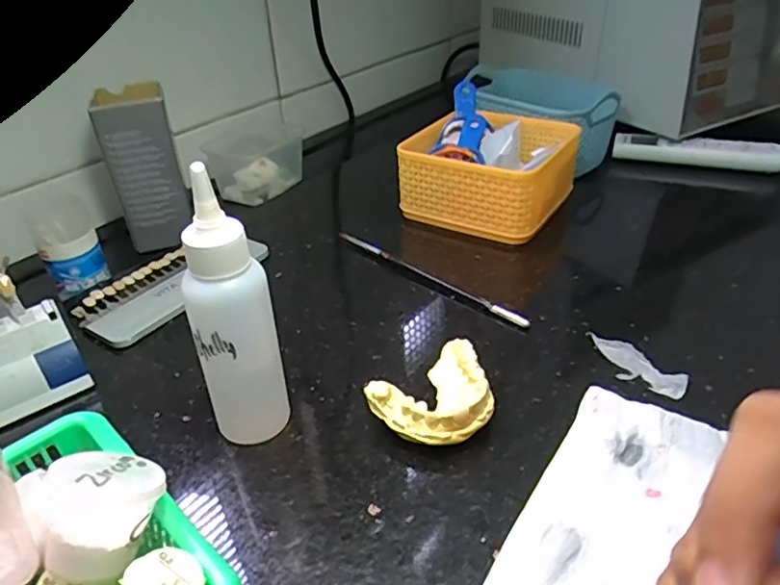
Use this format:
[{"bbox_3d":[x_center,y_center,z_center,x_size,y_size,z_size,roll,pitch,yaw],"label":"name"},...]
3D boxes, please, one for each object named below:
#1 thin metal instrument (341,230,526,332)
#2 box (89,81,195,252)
[{"bbox_3d":[0.025,-0.014,0.441,0.190,0.010,0.006,27,44,37],"label":"thin metal instrument"},{"bbox_3d":[-0.214,-0.109,0.507,0.056,0.131,0.054,-14,35,-17],"label":"box"}]

